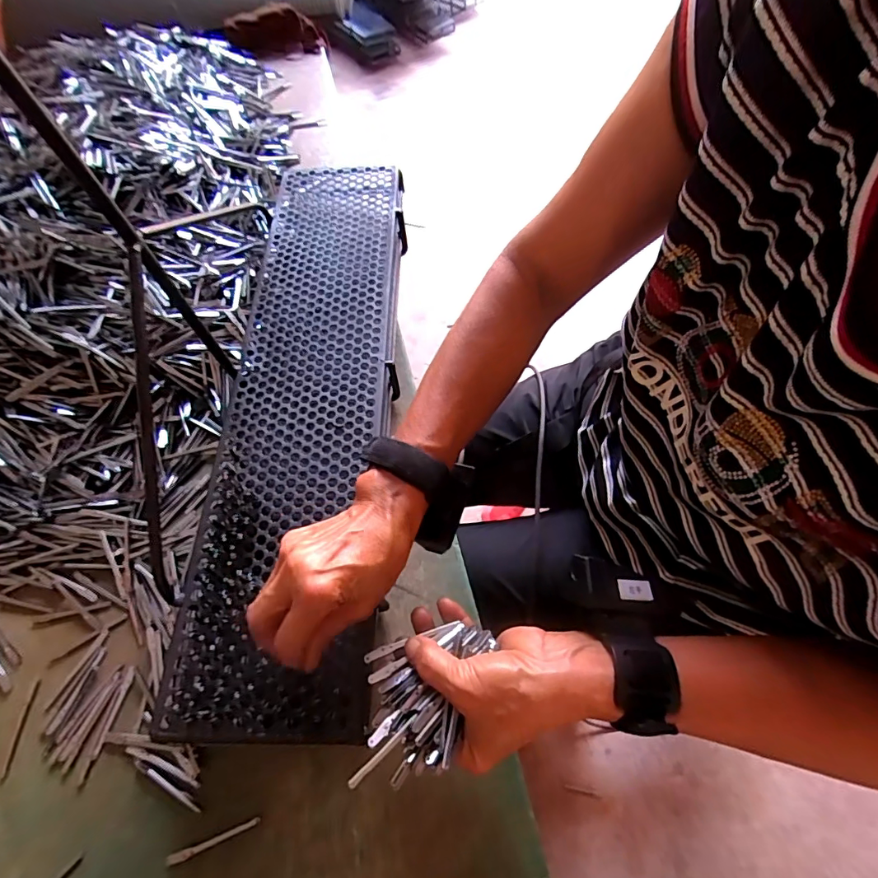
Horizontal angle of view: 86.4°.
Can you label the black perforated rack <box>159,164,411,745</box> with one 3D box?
[{"bbox_3d":[-0.118,-0.056,0.446,0.153,0.061,0.576,1,63,3],"label":"black perforated rack"}]

